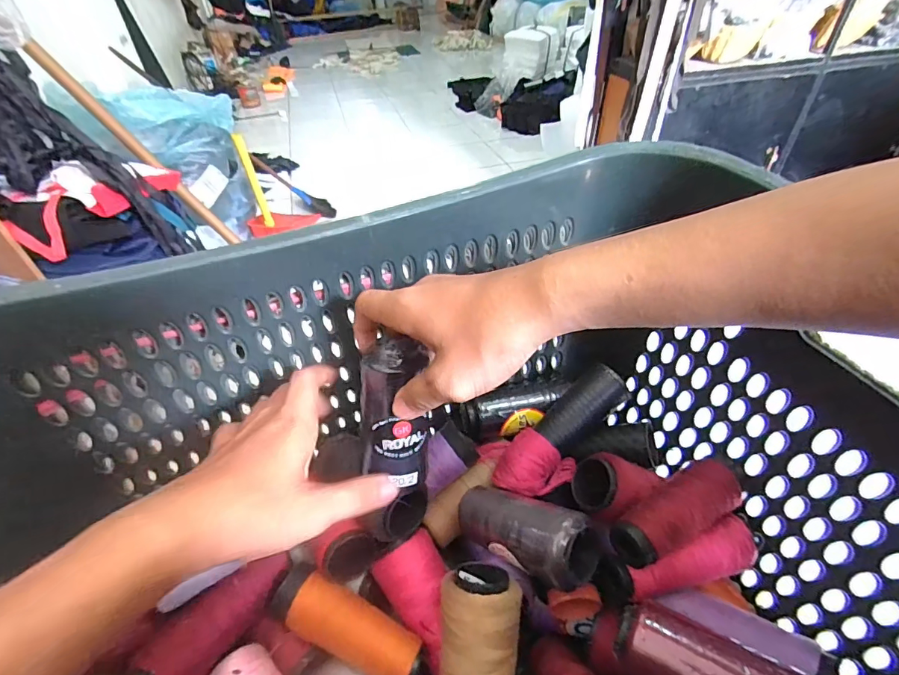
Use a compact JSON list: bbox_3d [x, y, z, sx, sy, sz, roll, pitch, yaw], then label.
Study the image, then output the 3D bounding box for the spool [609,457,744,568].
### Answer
[{"bbox_3d":[0.166,0.127,0.323,0.108,0.043,0.035,-21,46,-18],"label":"spool"}]

